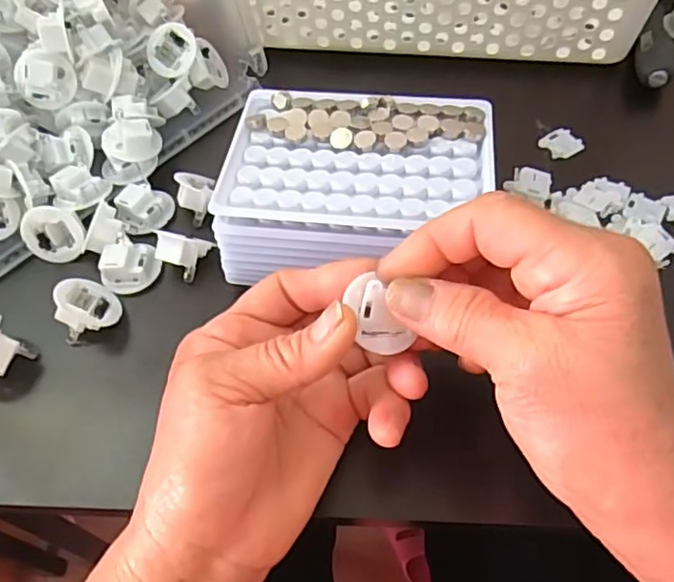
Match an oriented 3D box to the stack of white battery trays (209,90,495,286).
[{"bbox_3d":[0.011,-0.051,0.325,0.129,0.052,0.098,5,59,6],"label":"stack of white battery trays"}]

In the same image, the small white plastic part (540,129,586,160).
[{"bbox_3d":[0.136,-0.090,0.373,0.021,0.004,0.022,-28,61,-13],"label":"small white plastic part"}]

